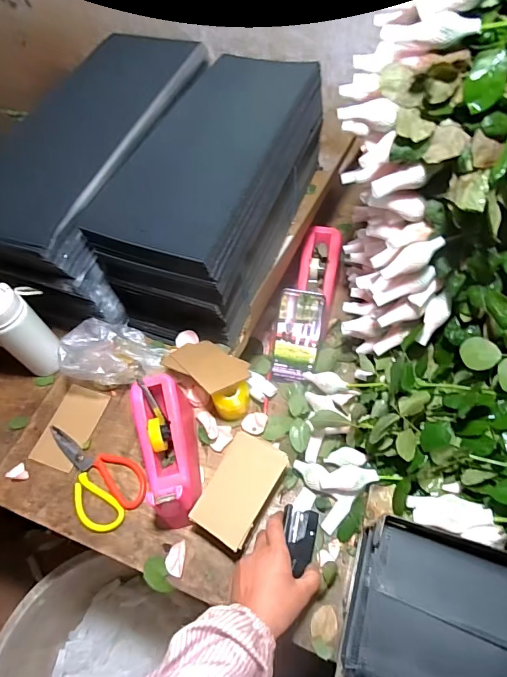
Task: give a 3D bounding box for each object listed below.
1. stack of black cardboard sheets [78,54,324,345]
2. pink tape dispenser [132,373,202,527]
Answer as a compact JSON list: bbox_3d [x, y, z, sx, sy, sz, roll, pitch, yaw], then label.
[{"bbox_3d":[-0.058,-0.310,0.828,0.264,0.221,0.622,16,61,14],"label":"stack of black cardboard sheets"},{"bbox_3d":[-0.126,0.166,0.618,0.080,0.120,0.217,-13,72,-4],"label":"pink tape dispenser"}]

